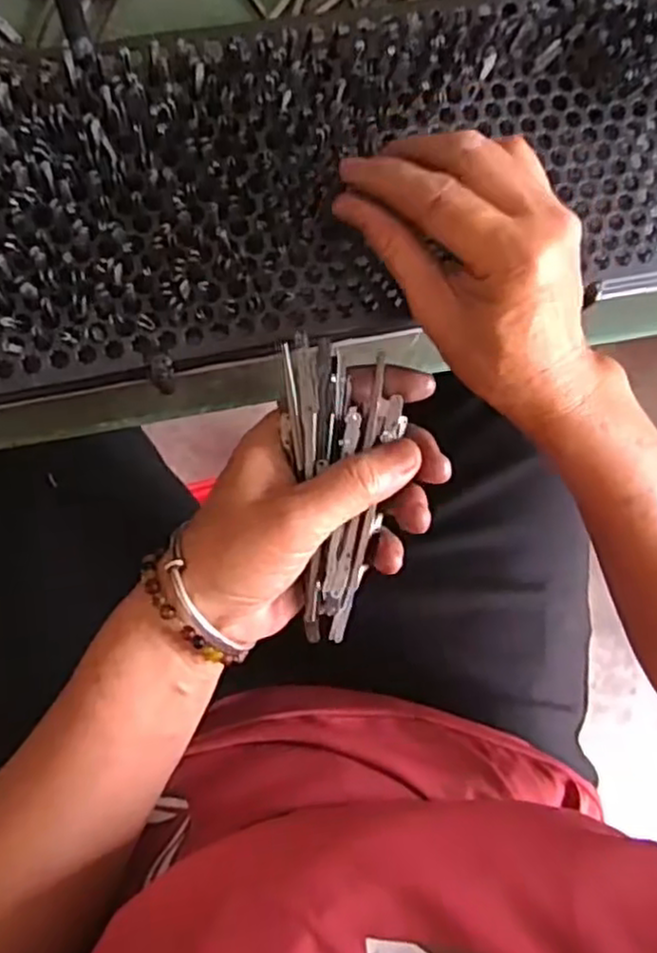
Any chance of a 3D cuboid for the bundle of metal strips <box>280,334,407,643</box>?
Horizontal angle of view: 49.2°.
[{"bbox_3d":[0.008,0.006,0.296,0.049,0.024,0.124,-4,92,-9],"label":"bundle of metal strips"}]

